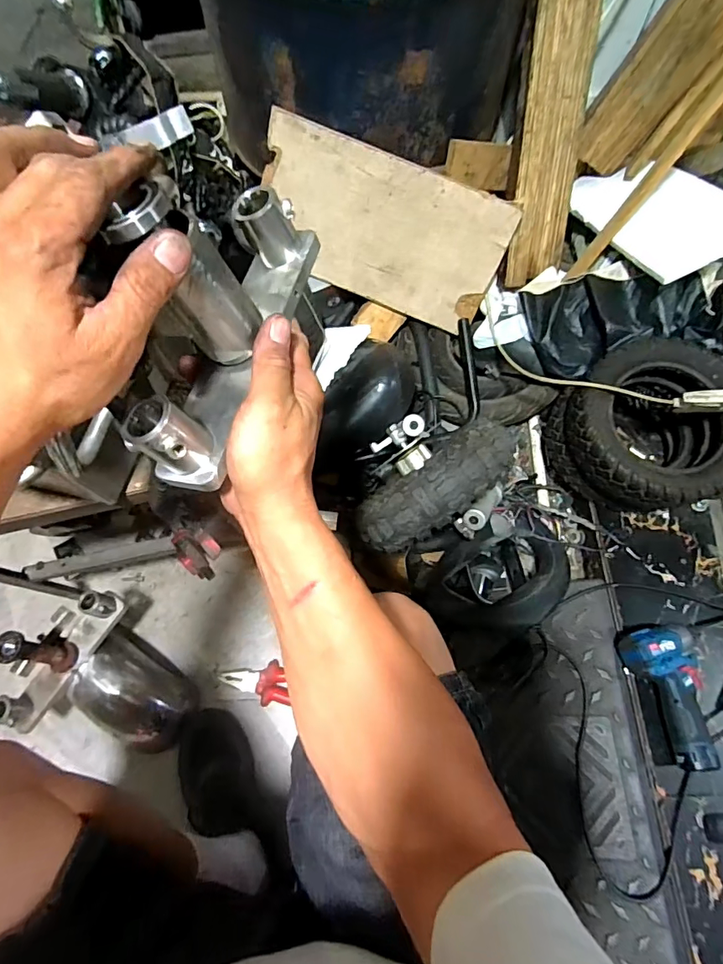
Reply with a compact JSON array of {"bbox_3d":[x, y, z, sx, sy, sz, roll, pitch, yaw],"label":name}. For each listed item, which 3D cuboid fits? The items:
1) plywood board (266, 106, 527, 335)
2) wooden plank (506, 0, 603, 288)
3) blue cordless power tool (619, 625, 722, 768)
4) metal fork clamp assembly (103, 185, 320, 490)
[{"bbox_3d":[0.033,-0.453,0.866,0.436,0.227,0.011,22,39,-1],"label":"plywood board"},{"bbox_3d":[0.315,-0.584,0.781,0.099,0.473,0.019,2,23,1],"label":"wooden plank"},{"bbox_3d":[0.459,0.306,0.696,0.099,0.061,0.194,-11,68,-4],"label":"blue cordless power tool"},{"bbox_3d":[-0.099,-0.111,0.296,0.078,0.117,0.206,17,72,7],"label":"metal fork clamp assembly"}]

